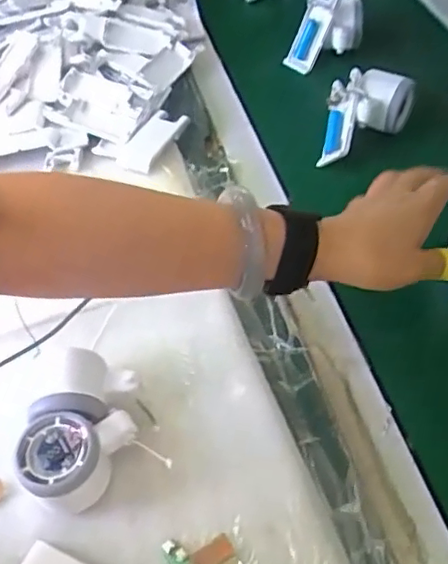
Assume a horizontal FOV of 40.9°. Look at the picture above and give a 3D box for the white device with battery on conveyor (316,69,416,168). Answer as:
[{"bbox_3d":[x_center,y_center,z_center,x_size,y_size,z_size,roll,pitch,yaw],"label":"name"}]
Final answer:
[{"bbox_3d":[0.161,-0.186,0.672,0.094,0.052,0.119,7,53,12],"label":"white device with battery on conveyor"}]

